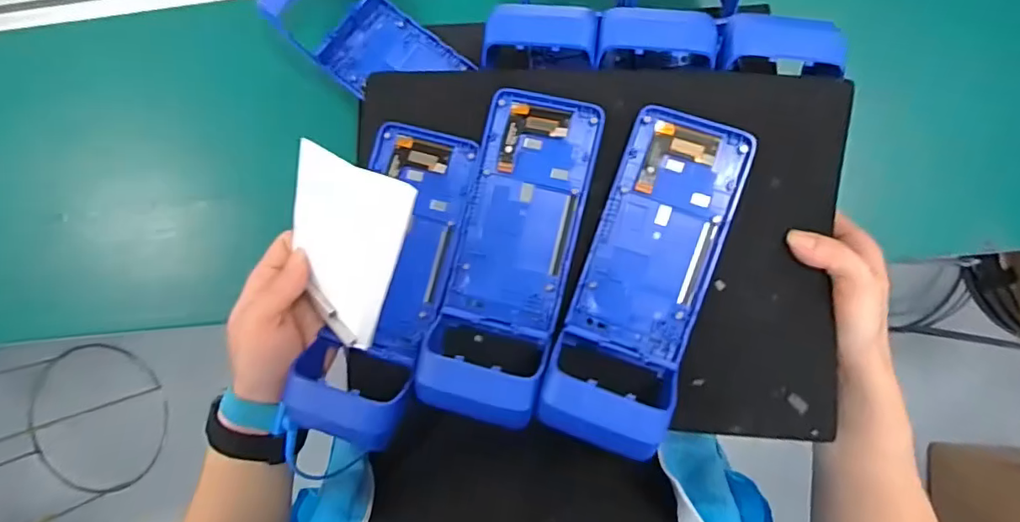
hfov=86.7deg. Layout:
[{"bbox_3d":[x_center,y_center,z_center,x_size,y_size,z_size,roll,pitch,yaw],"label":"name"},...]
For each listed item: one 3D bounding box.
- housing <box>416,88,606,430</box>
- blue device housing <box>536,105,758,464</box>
[{"bbox_3d":[0.002,-0.008,0.368,0.081,0.051,0.220,15,92,3],"label":"housing"},{"bbox_3d":[0.092,0.010,0.359,0.081,0.048,0.223,20,92,2],"label":"blue device housing"}]

